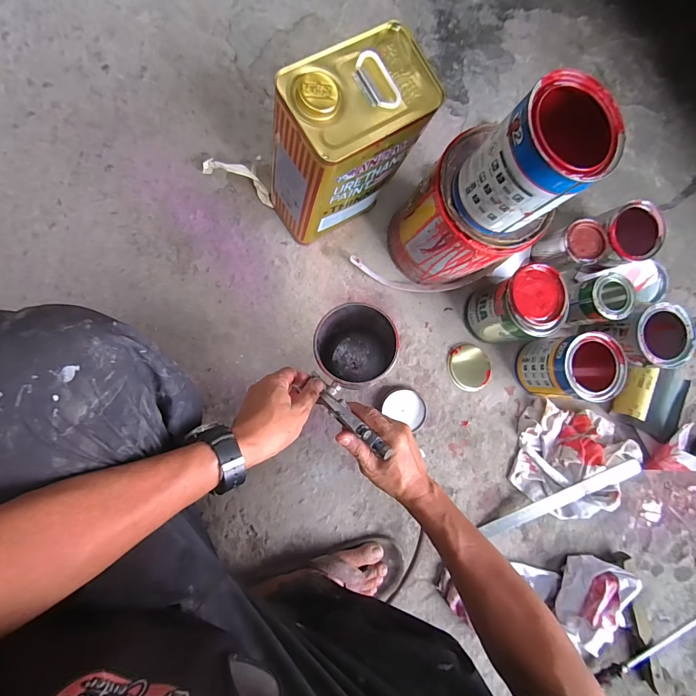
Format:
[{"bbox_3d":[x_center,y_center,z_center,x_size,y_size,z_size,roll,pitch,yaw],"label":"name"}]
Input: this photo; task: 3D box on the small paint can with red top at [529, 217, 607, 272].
[{"bbox_3d":[0.390,-0.176,0.645,0.066,0.100,0.070,0,89,-6],"label":"small paint can with red top"}]

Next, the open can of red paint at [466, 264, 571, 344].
[{"bbox_3d":[0.272,-0.067,0.600,0.102,0.134,0.107,0,89,-6],"label":"open can of red paint"}]

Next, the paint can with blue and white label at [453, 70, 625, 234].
[{"bbox_3d":[0.192,-0.191,0.377,0.105,0.133,0.097,1,86,-8],"label":"paint can with blue and white label"}]

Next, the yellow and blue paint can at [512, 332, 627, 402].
[{"bbox_3d":[0.371,0.032,0.616,0.102,0.129,0.104,0,89,-6],"label":"yellow and blue paint can"}]

